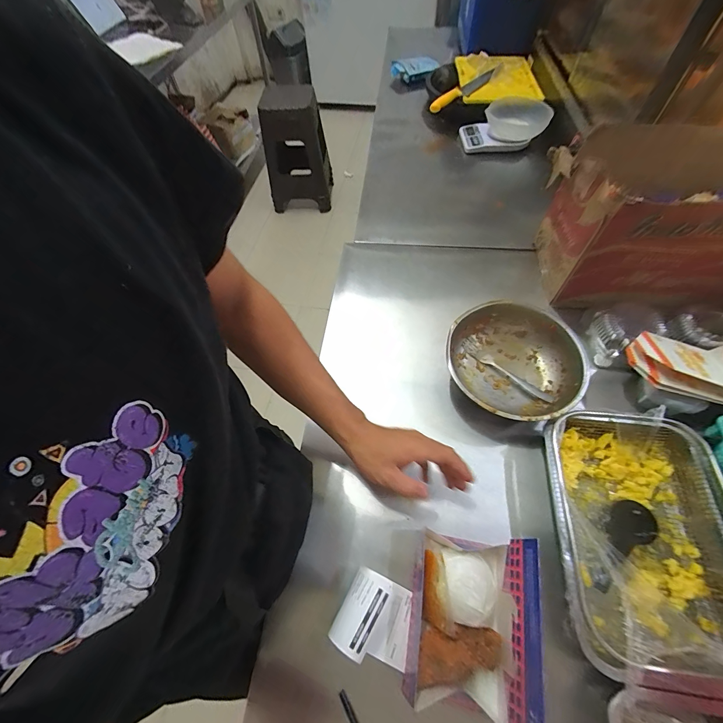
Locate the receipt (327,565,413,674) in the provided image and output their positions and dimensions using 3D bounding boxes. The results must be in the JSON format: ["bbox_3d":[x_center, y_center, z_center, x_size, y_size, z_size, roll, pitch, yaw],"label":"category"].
[{"bbox_3d":[0.021,0.315,0.409,0.091,0.055,0.084,22,63,15],"label":"receipt"}]

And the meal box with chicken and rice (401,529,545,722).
[{"bbox_3d":[0.120,0.285,0.363,0.109,0.138,0.167,11,60,8],"label":"meal box with chicken and rice"}]

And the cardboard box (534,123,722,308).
[{"bbox_3d":[0.588,-0.292,0.651,0.394,0.213,0.320,8,60,7],"label":"cardboard box"}]

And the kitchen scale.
[{"bbox_3d":[0.432,-0.733,1.027,0.241,0.101,0.179,5,60,5],"label":"kitchen scale"}]

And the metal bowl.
[{"bbox_3d":[0.258,0.004,0.586,0.221,0.076,0.219,-1,59,2],"label":"metal bowl"}]

